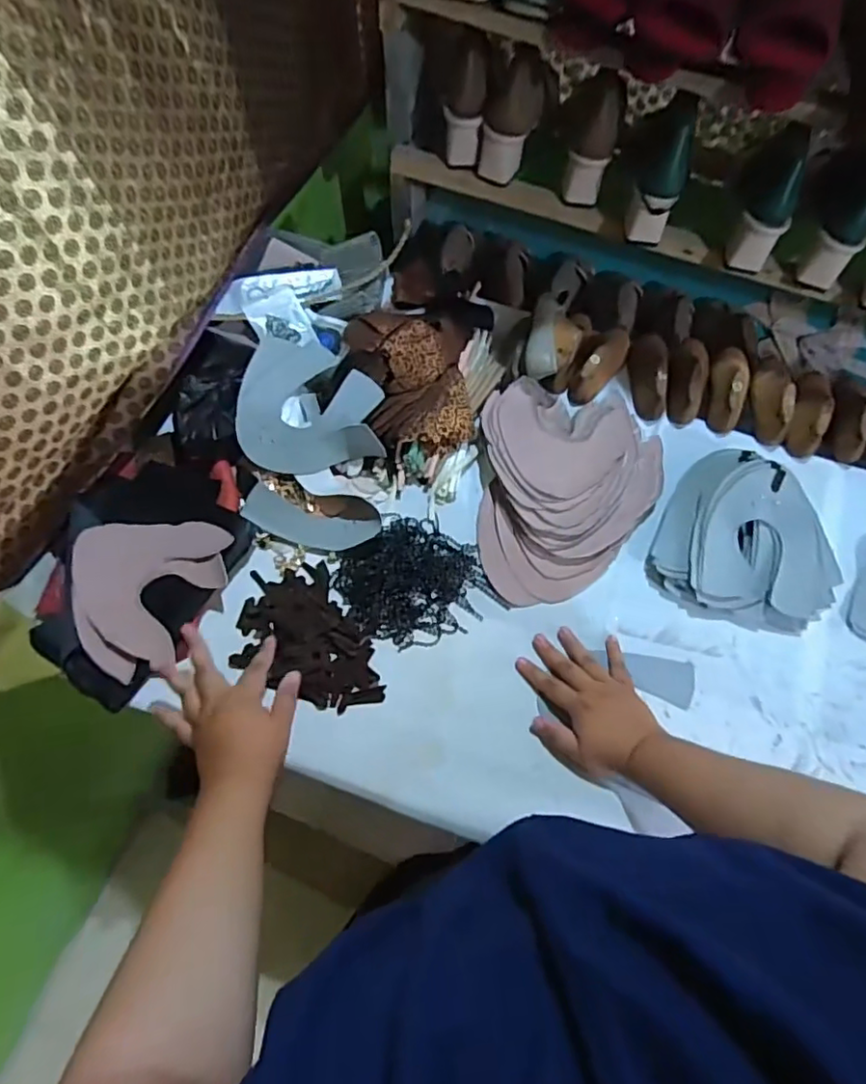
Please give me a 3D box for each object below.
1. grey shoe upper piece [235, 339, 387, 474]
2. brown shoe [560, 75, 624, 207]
[{"bbox_3d":[-0.150,-0.169,0.730,0.165,0.033,0.157,-2,90,-8],"label":"grey shoe upper piece"},{"bbox_3d":[0.200,-0.509,0.761,0.066,0.125,0.049,15,67,6],"label":"brown shoe"}]

